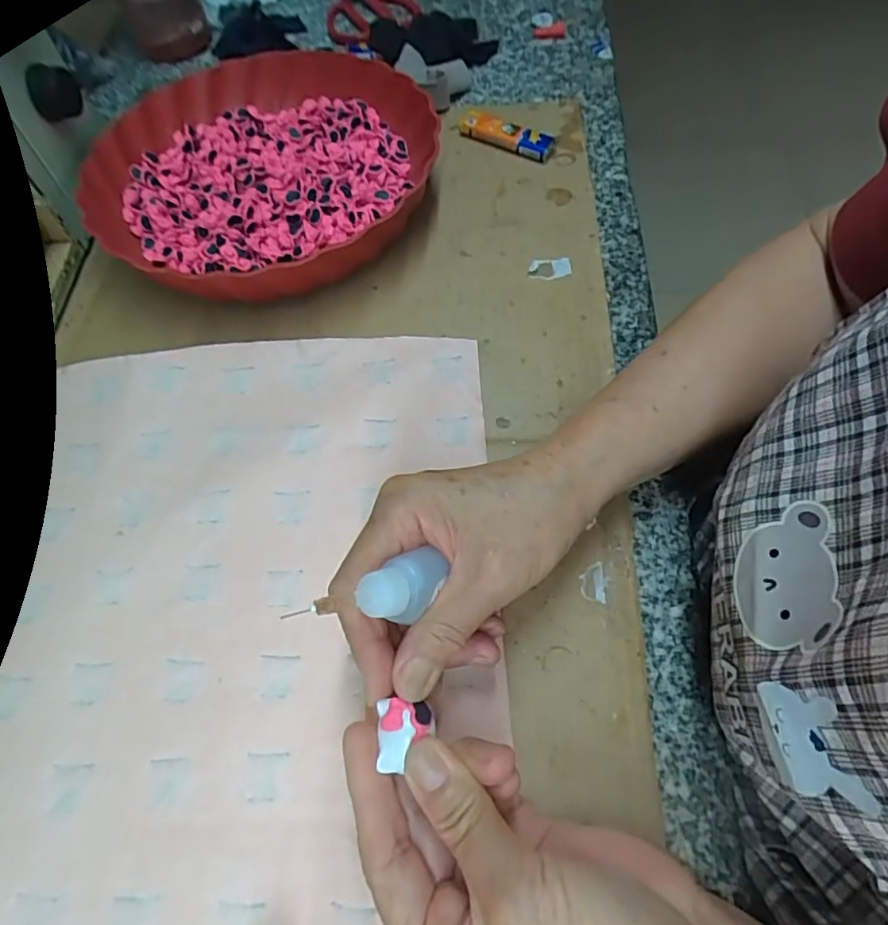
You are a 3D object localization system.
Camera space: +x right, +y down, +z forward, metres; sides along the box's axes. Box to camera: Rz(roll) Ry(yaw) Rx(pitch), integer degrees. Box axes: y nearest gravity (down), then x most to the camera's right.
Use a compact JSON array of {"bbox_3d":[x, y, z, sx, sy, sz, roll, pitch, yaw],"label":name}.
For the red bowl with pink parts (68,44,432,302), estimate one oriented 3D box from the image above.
[{"bbox_3d":[-0.122,-0.206,0.398,0.232,0.044,0.234,-42,67,-18],"label":"red bowl with pink parts"}]

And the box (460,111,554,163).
[{"bbox_3d":[0.048,-0.257,0.436,0.079,0.011,0.022,28,66,18],"label":"box"}]

